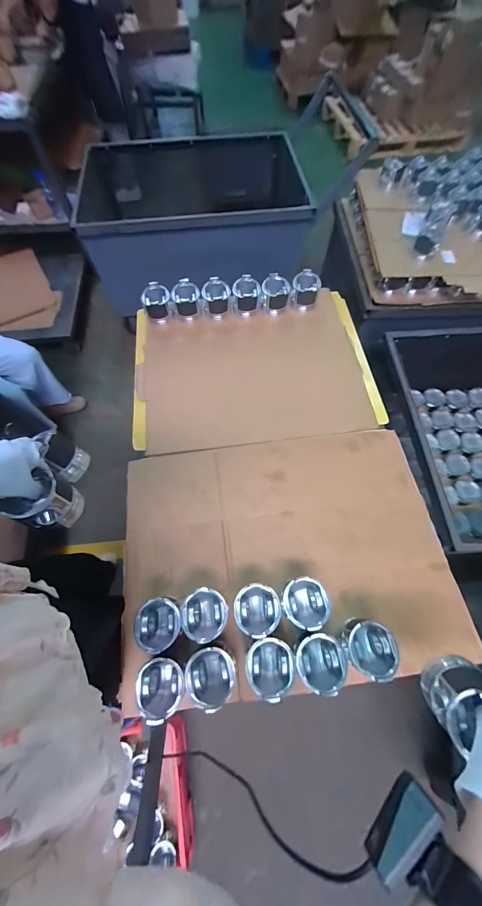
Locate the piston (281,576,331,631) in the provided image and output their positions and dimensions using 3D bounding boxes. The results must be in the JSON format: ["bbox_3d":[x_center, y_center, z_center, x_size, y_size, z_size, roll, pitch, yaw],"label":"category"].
[{"bbox_3d":[0.119,0.276,0.542,0.083,0.067,0.082,0,68,0],"label":"piston"}]

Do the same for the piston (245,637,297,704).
[{"bbox_3d":[0.050,0.363,0.503,0.079,0.070,0.080,0,68,0],"label":"piston"}]

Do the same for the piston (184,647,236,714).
[{"bbox_3d":[-0.050,0.383,0.508,0.087,0.074,0.084,0,68,0],"label":"piston"}]

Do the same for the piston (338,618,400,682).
[{"bbox_3d":[0.222,0.337,0.508,0.081,0.064,0.082,0,68,0],"label":"piston"}]

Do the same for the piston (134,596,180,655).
[{"bbox_3d":[-0.148,0.315,0.546,0.078,0.097,0.080,0,68,0],"label":"piston"}]

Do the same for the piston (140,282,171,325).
[{"bbox_3d":[-0.251,-0.446,0.878,0.079,0.087,0.079,-19,69,-8],"label":"piston"}]

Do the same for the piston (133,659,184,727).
[{"bbox_3d":[-0.132,0.394,0.500,0.074,0.080,0.078,0,68,0],"label":"piston"}]

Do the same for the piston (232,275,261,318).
[{"bbox_3d":[0.017,-0.476,0.900,0.085,0.079,0.097,-3,68,-2],"label":"piston"}]

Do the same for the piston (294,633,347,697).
[{"bbox_3d":[0.133,0.360,0.512,0.082,0.073,0.079,0,68,0],"label":"piston"}]

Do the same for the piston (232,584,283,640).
[{"bbox_3d":[0.028,0.288,0.542,0.079,0.073,0.082,0,68,0],"label":"piston"}]

